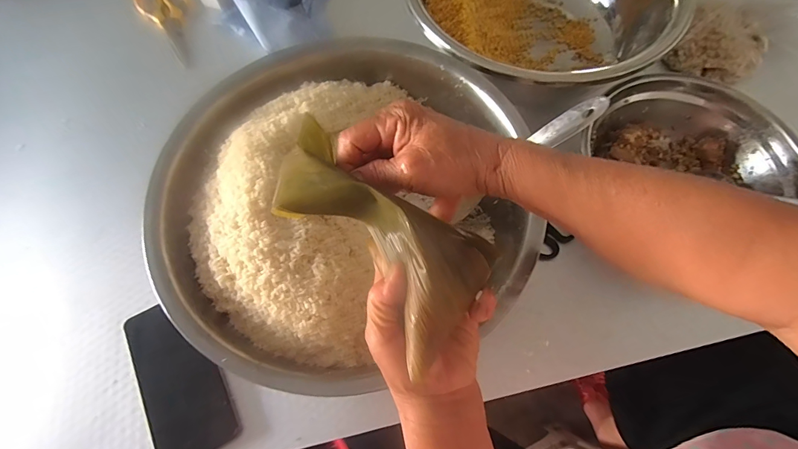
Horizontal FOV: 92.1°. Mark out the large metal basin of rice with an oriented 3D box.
[{"bbox_3d":[-0.056,-0.034,0.416,0.374,0.135,0.370,0,66,1],"label":"large metal basin of rice"}]

